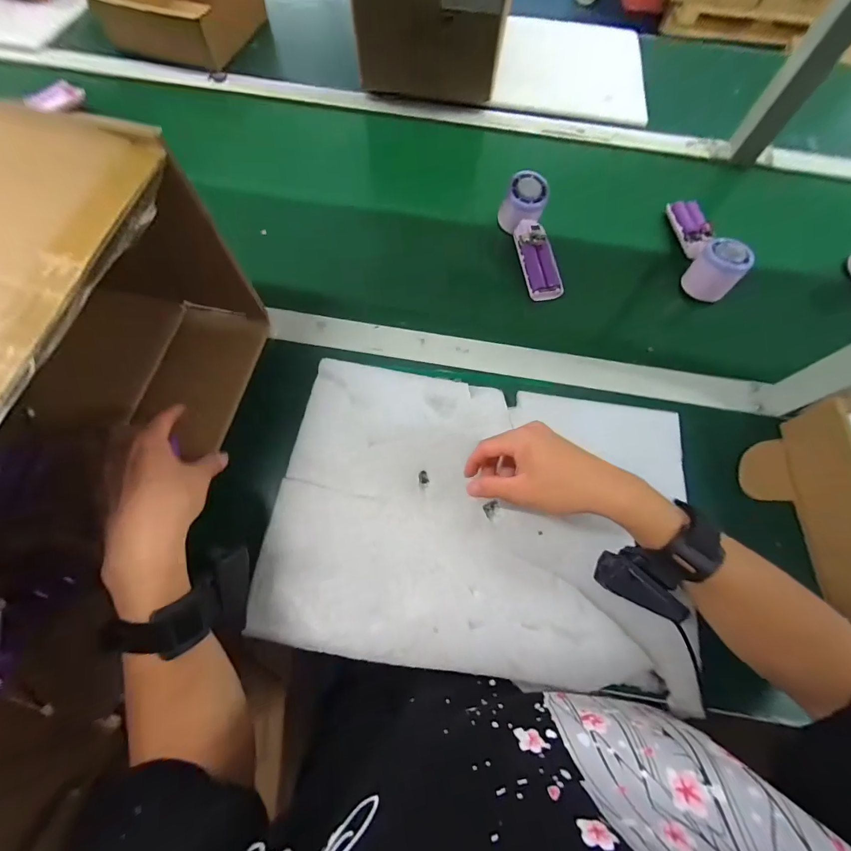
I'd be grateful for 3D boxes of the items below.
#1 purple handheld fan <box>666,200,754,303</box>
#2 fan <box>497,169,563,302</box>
[{"bbox_3d":[0.367,-0.240,0.496,0.053,0.052,0.167,3,71,0],"label":"purple handheld fan"},{"bbox_3d":[0.139,-0.242,0.502,0.050,0.043,0.165,-11,85,-6],"label":"fan"}]

